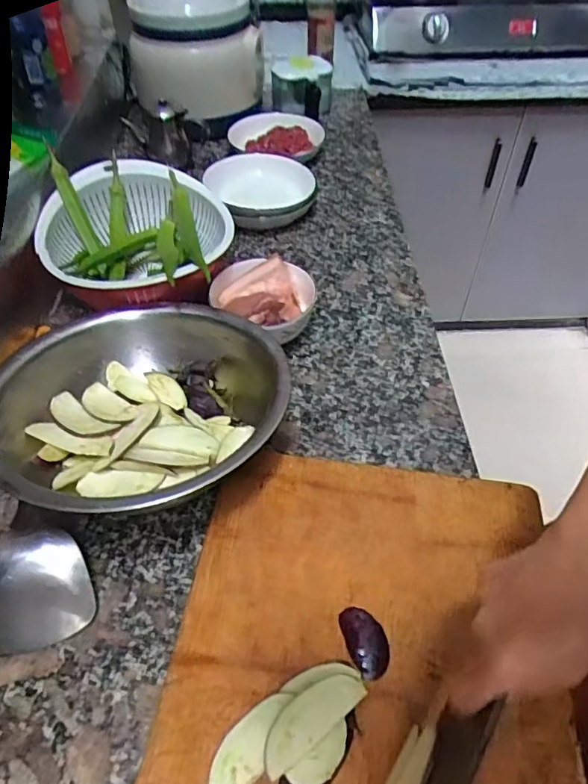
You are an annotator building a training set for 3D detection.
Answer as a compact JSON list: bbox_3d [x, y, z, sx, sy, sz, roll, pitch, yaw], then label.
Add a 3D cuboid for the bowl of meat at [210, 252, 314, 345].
[{"bbox_3d":[-0.032,-0.112,0.660,0.123,0.078,0.110,27,54,22],"label":"bowl of meat"}]

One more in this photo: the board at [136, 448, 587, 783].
[{"bbox_3d":[0.052,0.215,0.389,0.288,0.018,0.382,7,49,7],"label":"board"}]

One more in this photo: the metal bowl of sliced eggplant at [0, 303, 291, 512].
[{"bbox_3d":[-0.143,0.019,0.530,0.262,0.109,0.266,0,48,0],"label":"metal bowl of sliced eggplant"}]

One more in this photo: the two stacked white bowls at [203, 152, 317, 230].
[{"bbox_3d":[-0.055,-0.314,0.851,0.169,0.063,0.157,0,48,0],"label":"two stacked white bowls"}]

